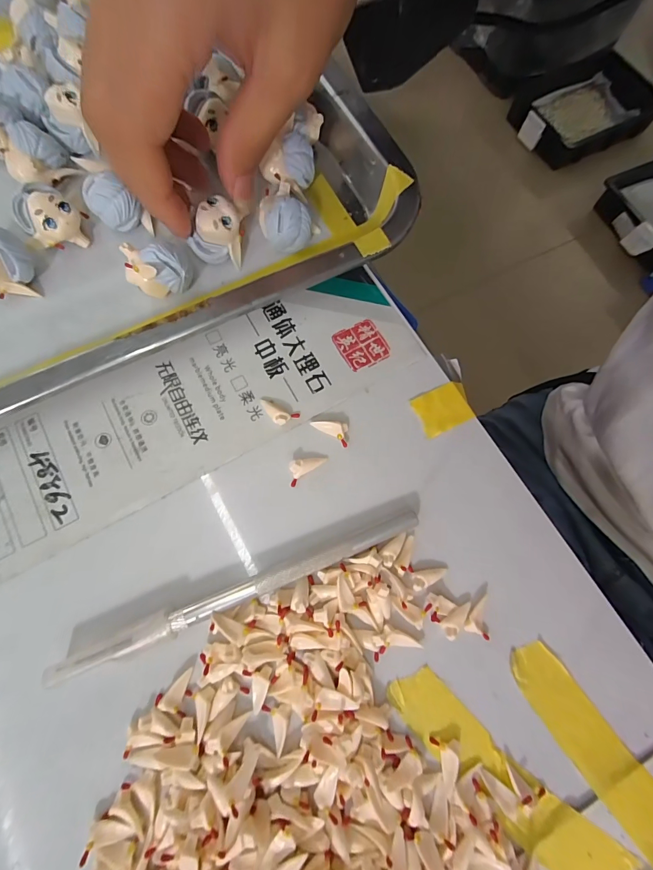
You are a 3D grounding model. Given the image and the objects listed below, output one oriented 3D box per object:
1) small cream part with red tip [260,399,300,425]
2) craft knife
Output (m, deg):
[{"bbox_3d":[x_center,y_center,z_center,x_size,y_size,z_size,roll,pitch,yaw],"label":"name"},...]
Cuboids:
[{"bbox_3d":[-0.022,-0.010,0.167,0.019,0.005,0.009,22,75,4],"label":"small cream part with red tip"},{"bbox_3d":[-0.031,0.060,0.144,0.144,0.009,0.008,-21,76,-7],"label":"craft knife"}]

